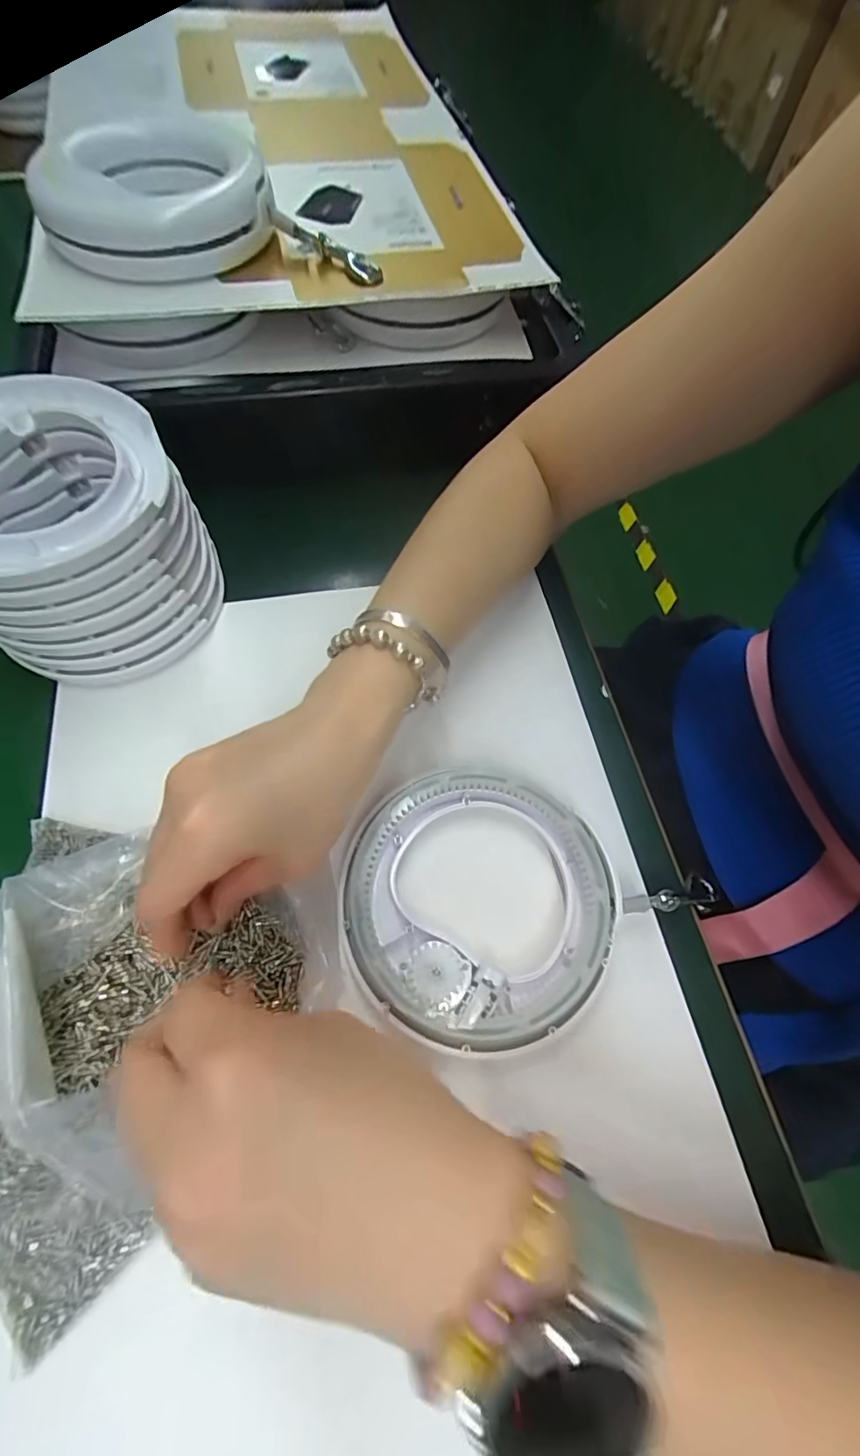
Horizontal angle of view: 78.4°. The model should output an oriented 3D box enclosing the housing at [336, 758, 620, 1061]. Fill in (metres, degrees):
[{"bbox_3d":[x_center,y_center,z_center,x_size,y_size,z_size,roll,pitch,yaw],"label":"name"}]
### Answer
[{"bbox_3d":[0.023,0.082,0.260,0.128,0.026,0.128,0,67,0],"label":"housing"}]

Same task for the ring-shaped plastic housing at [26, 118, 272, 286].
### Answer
[{"bbox_3d":[-0.157,-0.307,0.304,0.121,0.037,0.122,-11,67,-4],"label":"ring-shaped plastic housing"}]

